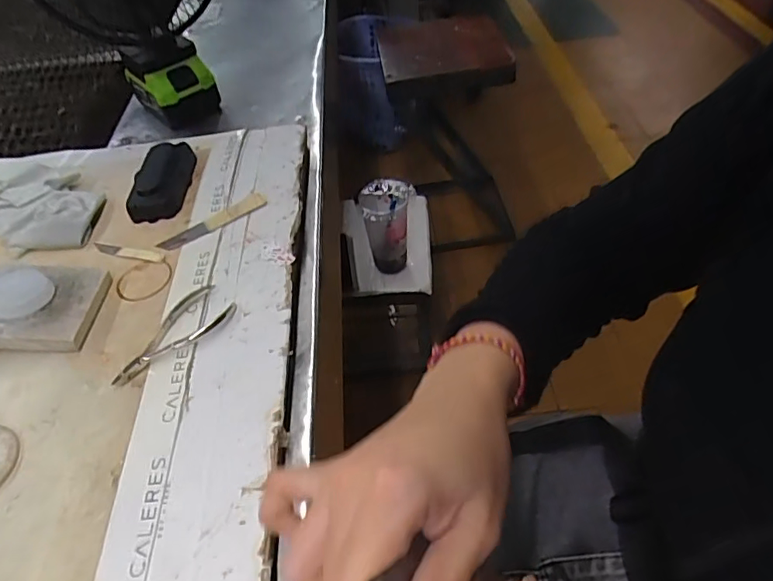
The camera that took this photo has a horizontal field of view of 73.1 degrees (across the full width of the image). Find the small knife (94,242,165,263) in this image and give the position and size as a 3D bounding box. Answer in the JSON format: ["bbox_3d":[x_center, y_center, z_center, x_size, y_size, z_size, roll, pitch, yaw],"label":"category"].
[{"bbox_3d":[-0.236,-0.036,0.476,0.076,0.004,0.012,12,50,18],"label":"small knife"}]

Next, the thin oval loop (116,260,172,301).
[{"bbox_3d":[-0.211,-0.009,0.454,0.048,0.006,0.044,-8,47,0],"label":"thin oval loop"}]

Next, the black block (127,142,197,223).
[{"bbox_3d":[-0.229,-0.115,0.534,0.051,0.023,0.105,-7,47,1],"label":"black block"}]

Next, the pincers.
[{"bbox_3d":[-0.164,0.035,0.398,0.043,0.012,0.100,28,56,28],"label":"pincers"}]

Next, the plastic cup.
[{"bbox_3d":[0.006,-0.110,0.963,0.088,0.172,0.081,-4,47,4],"label":"plastic cup"}]

